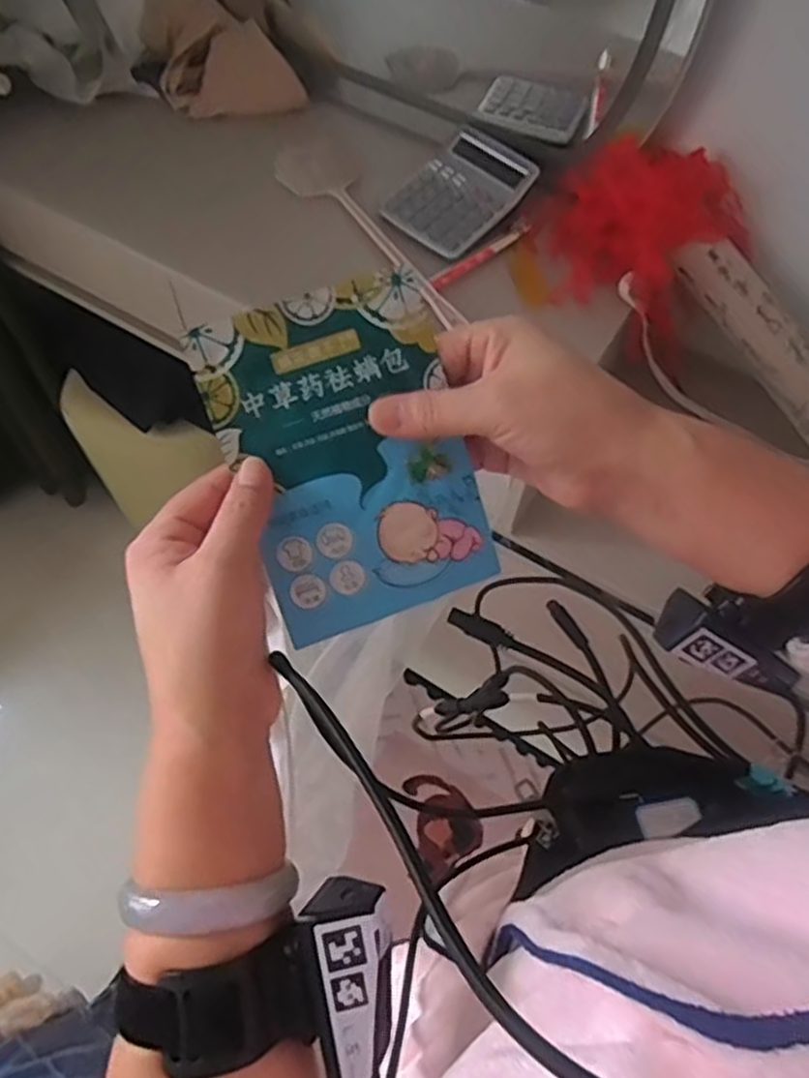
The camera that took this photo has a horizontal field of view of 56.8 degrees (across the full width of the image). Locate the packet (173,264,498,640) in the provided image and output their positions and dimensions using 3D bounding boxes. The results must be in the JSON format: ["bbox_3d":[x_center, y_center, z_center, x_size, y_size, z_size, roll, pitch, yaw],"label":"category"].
[{"bbox_3d":[-0.025,-0.037,0.350,0.107,0.006,0.151,-20,101,-7],"label":"packet"}]

